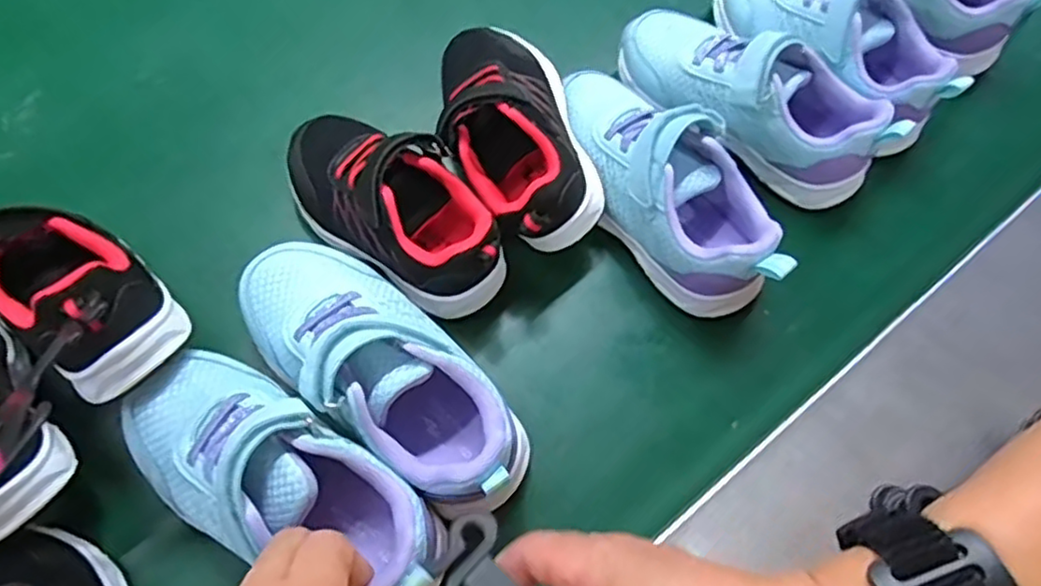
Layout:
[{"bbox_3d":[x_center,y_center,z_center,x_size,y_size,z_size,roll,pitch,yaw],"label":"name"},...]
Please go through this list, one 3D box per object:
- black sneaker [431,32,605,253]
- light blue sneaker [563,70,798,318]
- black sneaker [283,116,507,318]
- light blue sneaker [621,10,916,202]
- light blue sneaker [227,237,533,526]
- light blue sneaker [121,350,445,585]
[{"bbox_3d":[-0.006,-0.095,0.403,0.081,0.081,0.150,-18,65,-6],"label":"black sneaker"},{"bbox_3d":[0.086,-0.067,0.405,0.074,0.080,0.176,-22,66,-14],"label":"light blue sneaker"},{"bbox_3d":[-0.076,-0.052,0.386,0.142,0.071,0.065,33,67,10],"label":"black sneaker"},{"bbox_3d":[0.149,-0.132,0.437,0.182,0.075,0.082,33,66,13],"label":"light blue sneaker"},{"bbox_3d":[-0.075,0.040,0.338,0.175,0.086,0.077,38,67,15],"label":"light blue sneaker"},{"bbox_3d":[-0.108,0.084,0.312,0.172,0.077,0.071,24,68,17],"label":"light blue sneaker"}]

